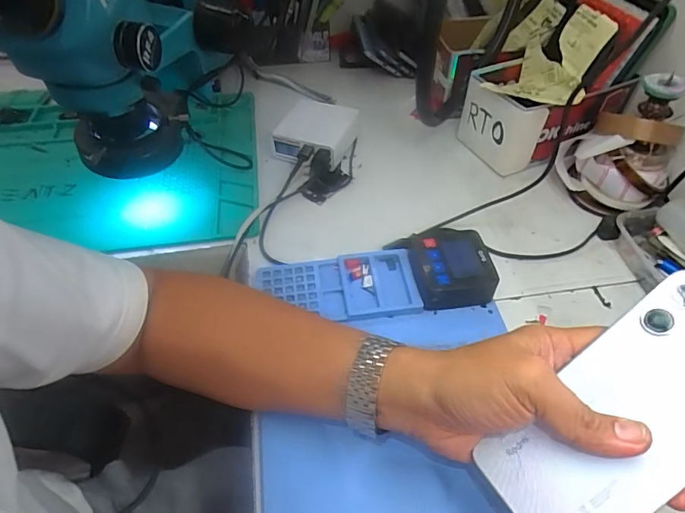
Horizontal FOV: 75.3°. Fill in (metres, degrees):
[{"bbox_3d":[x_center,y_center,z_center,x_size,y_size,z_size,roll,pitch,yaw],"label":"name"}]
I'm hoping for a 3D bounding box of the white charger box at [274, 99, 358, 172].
[{"bbox_3d":[-0.034,-0.162,0.579,0.097,0.043,0.095,20,51,15],"label":"white charger box"}]

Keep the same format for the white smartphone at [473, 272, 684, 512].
[{"bbox_3d":[0.156,0.084,0.241,0.167,0.005,0.075,-43,48,4],"label":"white smartphone"}]

